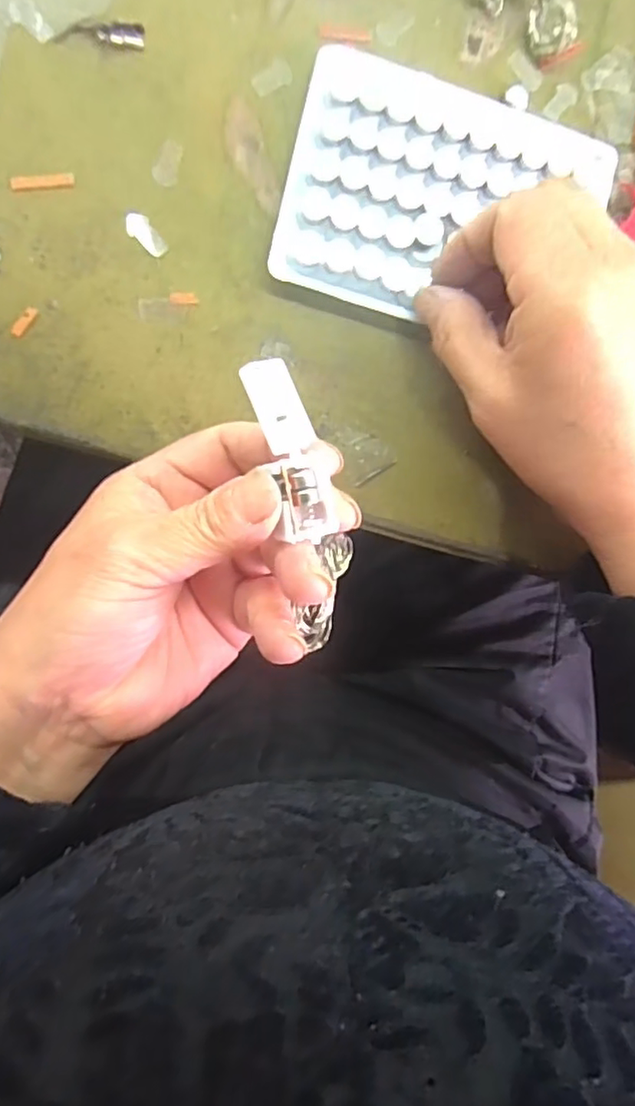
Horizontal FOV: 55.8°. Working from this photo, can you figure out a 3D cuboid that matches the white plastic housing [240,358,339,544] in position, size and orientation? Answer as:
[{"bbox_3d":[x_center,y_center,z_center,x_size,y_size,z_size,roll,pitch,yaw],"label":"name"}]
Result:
[{"bbox_3d":[-0.010,-0.031,0.188,0.021,0.012,0.056,-27,103,-36],"label":"white plastic housing"}]

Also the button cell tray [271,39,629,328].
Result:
[{"bbox_3d":[0.052,-0.141,0.242,0.125,0.008,0.095,14,89,-10],"label":"button cell tray"}]

